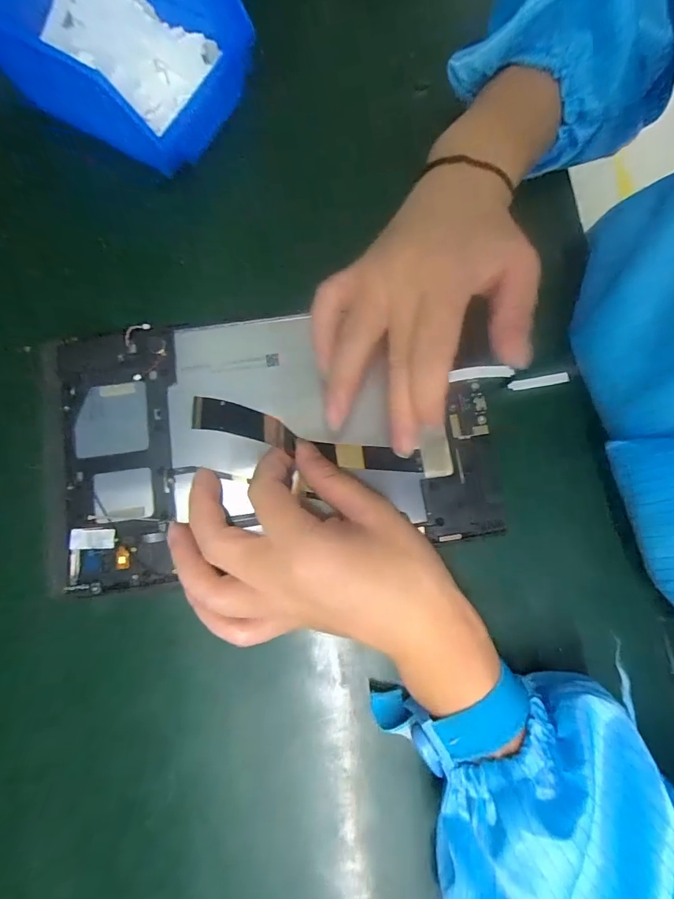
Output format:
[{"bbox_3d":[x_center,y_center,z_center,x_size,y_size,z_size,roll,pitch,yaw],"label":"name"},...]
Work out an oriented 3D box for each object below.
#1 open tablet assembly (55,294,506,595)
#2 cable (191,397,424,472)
[{"bbox_3d":[-0.031,-0.010,0.255,0.245,0.008,0.144,-8,79,-3],"label":"open tablet assembly"},{"bbox_3d":[-0.012,-0.004,0.226,0.128,0.037,0.015,15,75,-39],"label":"cable"}]

